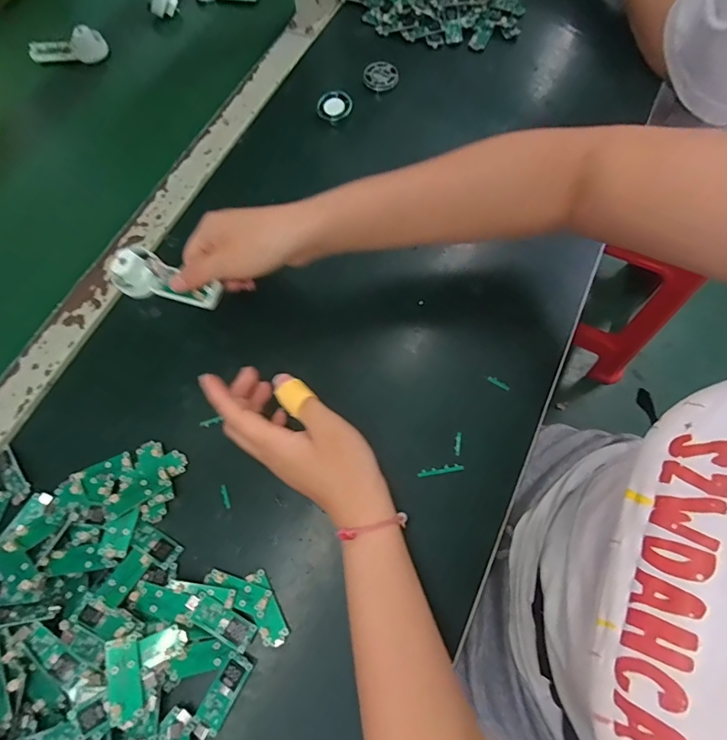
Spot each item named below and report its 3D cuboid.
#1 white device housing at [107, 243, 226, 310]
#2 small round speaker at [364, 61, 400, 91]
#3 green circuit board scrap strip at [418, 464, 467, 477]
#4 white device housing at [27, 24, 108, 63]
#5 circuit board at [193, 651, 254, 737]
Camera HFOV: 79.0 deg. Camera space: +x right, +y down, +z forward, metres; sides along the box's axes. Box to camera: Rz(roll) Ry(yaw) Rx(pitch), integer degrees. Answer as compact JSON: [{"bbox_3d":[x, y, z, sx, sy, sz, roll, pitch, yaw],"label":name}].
[{"bbox_3d":[-0.155,-0.070,0.353,0.086,0.025,0.037,23,72,3],"label":"white device housing"},{"bbox_3d":[0.020,-0.342,0.513,0.040,0.013,0.034,-1,70,1],"label":"small round speaker"},{"bbox_3d":[0.063,0.081,0.357,0.037,0.004,0.006,-8,70,-2],"label":"green circuit board scrap strip"},{"bbox_3d":[-0.370,-0.400,0.553,0.092,0.041,0.030,-11,69,-2],"label":"white device housing"},{"bbox_3d":[-0.096,0.222,0.303,0.019,0.004,0.046,29,73,11],"label":"circuit board"}]

